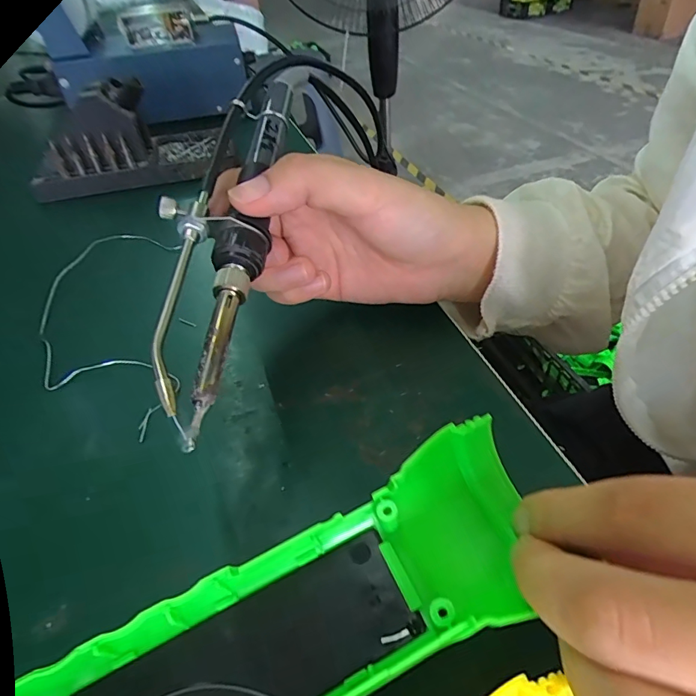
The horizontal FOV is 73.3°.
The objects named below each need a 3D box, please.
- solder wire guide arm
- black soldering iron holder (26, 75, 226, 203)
[{"bbox_3d":[-0.061,-0.020,0.160,0.015,0.008,0.088,-4,63,3],"label":"solder wire guide arm"},{"bbox_3d":[-0.185,-0.175,0.385,0.140,0.071,0.078,-10,43,-4],"label":"black soldering iron holder"}]

